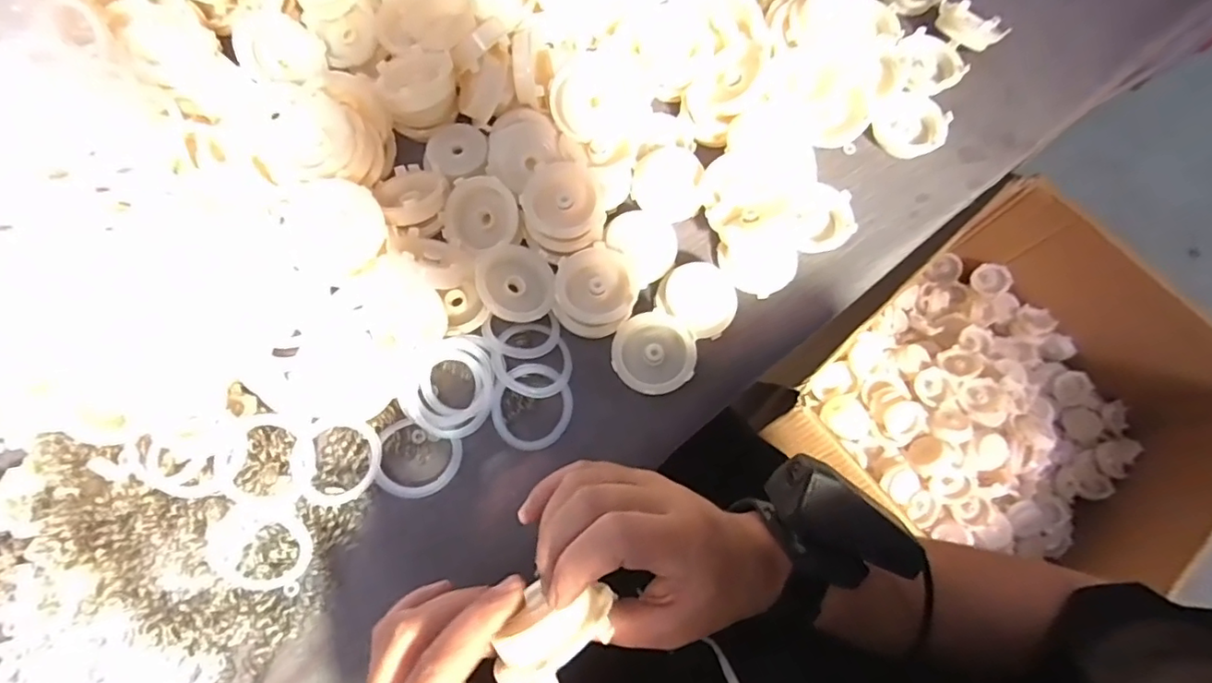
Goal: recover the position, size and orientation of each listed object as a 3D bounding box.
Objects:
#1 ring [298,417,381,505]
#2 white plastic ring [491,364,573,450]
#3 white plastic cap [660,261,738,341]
[{"bbox_3d":[-0.164,0.073,0.351,0.048,0.008,0.052,0,72,-1],"label":"ring"},{"bbox_3d":[-0.047,0.042,0.368,0.052,0.004,0.052,3,79,-17],"label":"white plastic ring"},{"bbox_3d":[0.064,-0.029,0.389,0.049,0.019,0.050,0,72,-1],"label":"white plastic cap"}]

